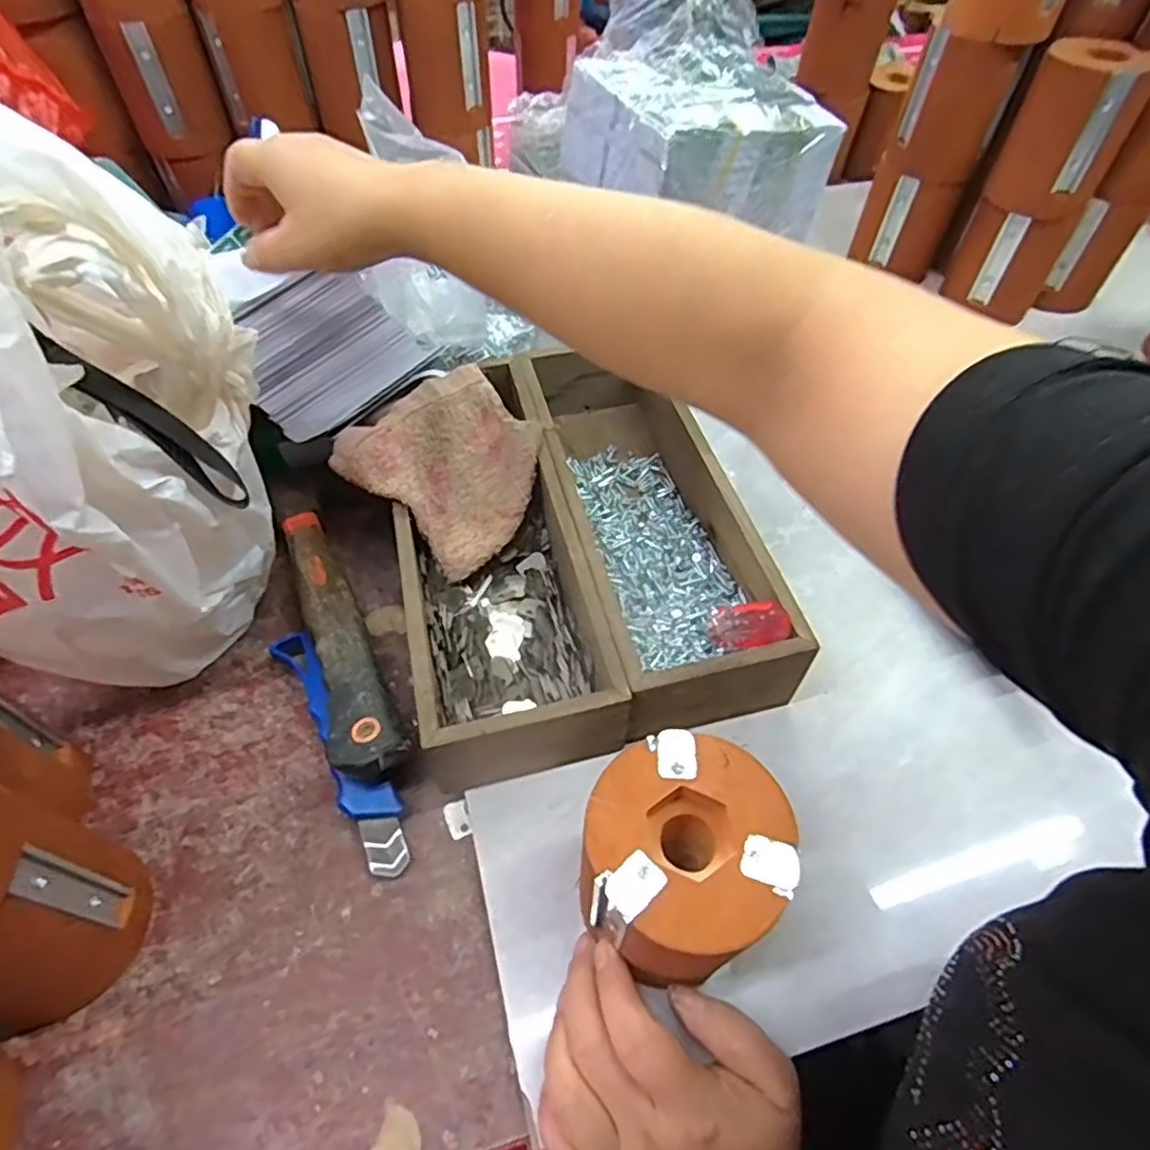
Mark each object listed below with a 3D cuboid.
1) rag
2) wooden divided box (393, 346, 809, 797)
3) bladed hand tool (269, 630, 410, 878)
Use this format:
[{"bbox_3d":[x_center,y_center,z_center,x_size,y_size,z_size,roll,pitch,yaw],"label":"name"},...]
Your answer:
[{"bbox_3d":[-0.072,-0.070,0.430,0.110,0.052,0.119,38,62,23],"label":"rag"},{"bbox_3d":[-0.006,-0.028,0.420,0.198,0.064,0.273,-11,55,-9],"label":"wooden divided box"},{"bbox_3d":[-0.129,0.093,0.372,0.026,0.019,0.154,-28,59,-20],"label":"bladed hand tool"}]

